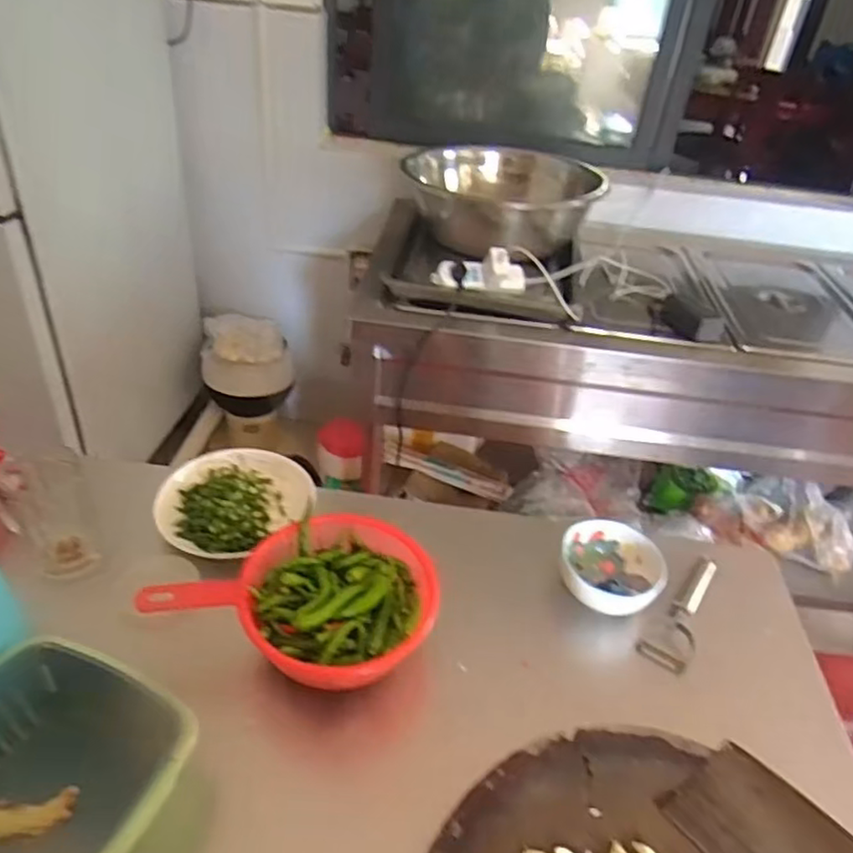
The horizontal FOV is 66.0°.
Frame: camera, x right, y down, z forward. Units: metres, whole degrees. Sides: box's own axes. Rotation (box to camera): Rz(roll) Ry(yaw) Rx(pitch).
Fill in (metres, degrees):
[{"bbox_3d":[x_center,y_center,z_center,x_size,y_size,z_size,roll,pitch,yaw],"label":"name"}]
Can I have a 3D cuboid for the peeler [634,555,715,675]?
[{"bbox_3d":[0.298,0.210,0.742,0.050,0.025,0.164,32,44,30],"label":"peeler"}]

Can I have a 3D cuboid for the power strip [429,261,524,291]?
[{"bbox_3d":[0.103,-0.287,1.267,0.181,0.041,0.064,1,37,-8],"label":"power strip"}]

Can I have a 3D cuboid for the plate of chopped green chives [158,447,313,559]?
[{"bbox_3d":[-0.236,0.090,0.806,0.152,0.039,0.182,29,42,27],"label":"plate of chopped green chives"}]

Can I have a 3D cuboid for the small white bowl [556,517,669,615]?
[{"bbox_3d":[0.207,0.163,0.745,0.111,0.047,0.108,4,37,-3],"label":"small white bowl"}]

